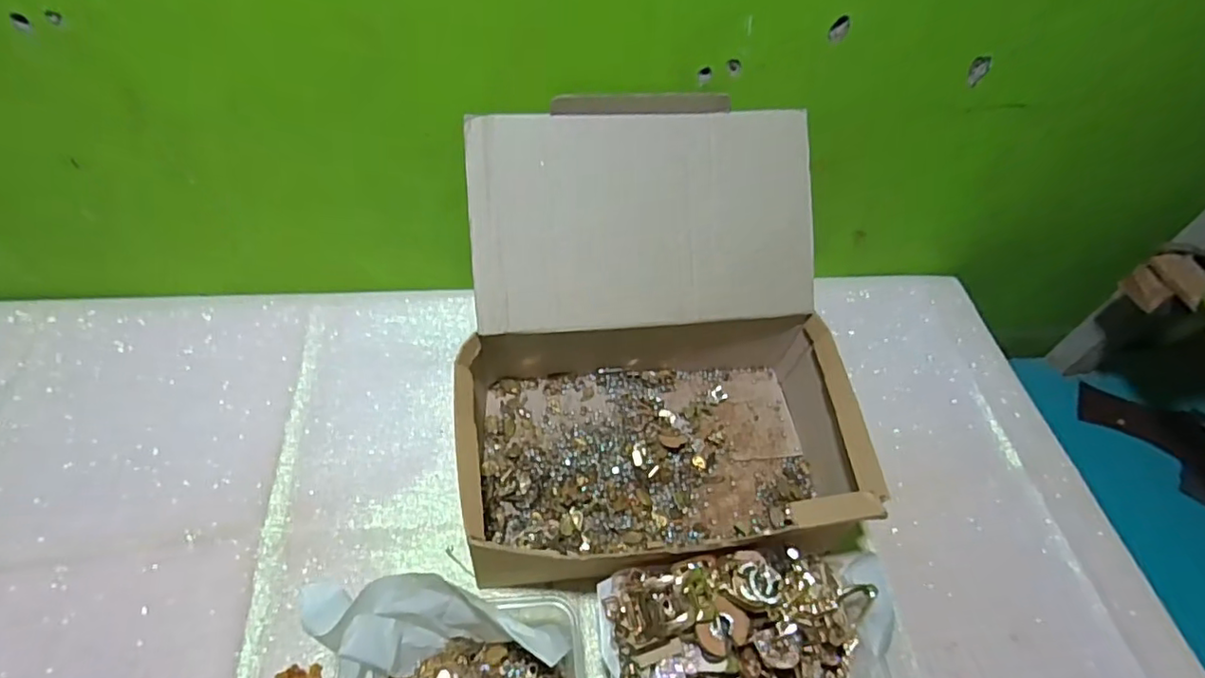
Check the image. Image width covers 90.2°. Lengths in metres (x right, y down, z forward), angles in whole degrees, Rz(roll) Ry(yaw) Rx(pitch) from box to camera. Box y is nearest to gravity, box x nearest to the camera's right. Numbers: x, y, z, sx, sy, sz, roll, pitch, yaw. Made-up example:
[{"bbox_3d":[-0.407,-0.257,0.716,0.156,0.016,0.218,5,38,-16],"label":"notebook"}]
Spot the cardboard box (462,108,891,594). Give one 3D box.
[{"bbox_3d":[0.045,0.003,0.528,0.335,0.219,0.349,-4,54,-8],"label":"cardboard box"}]

